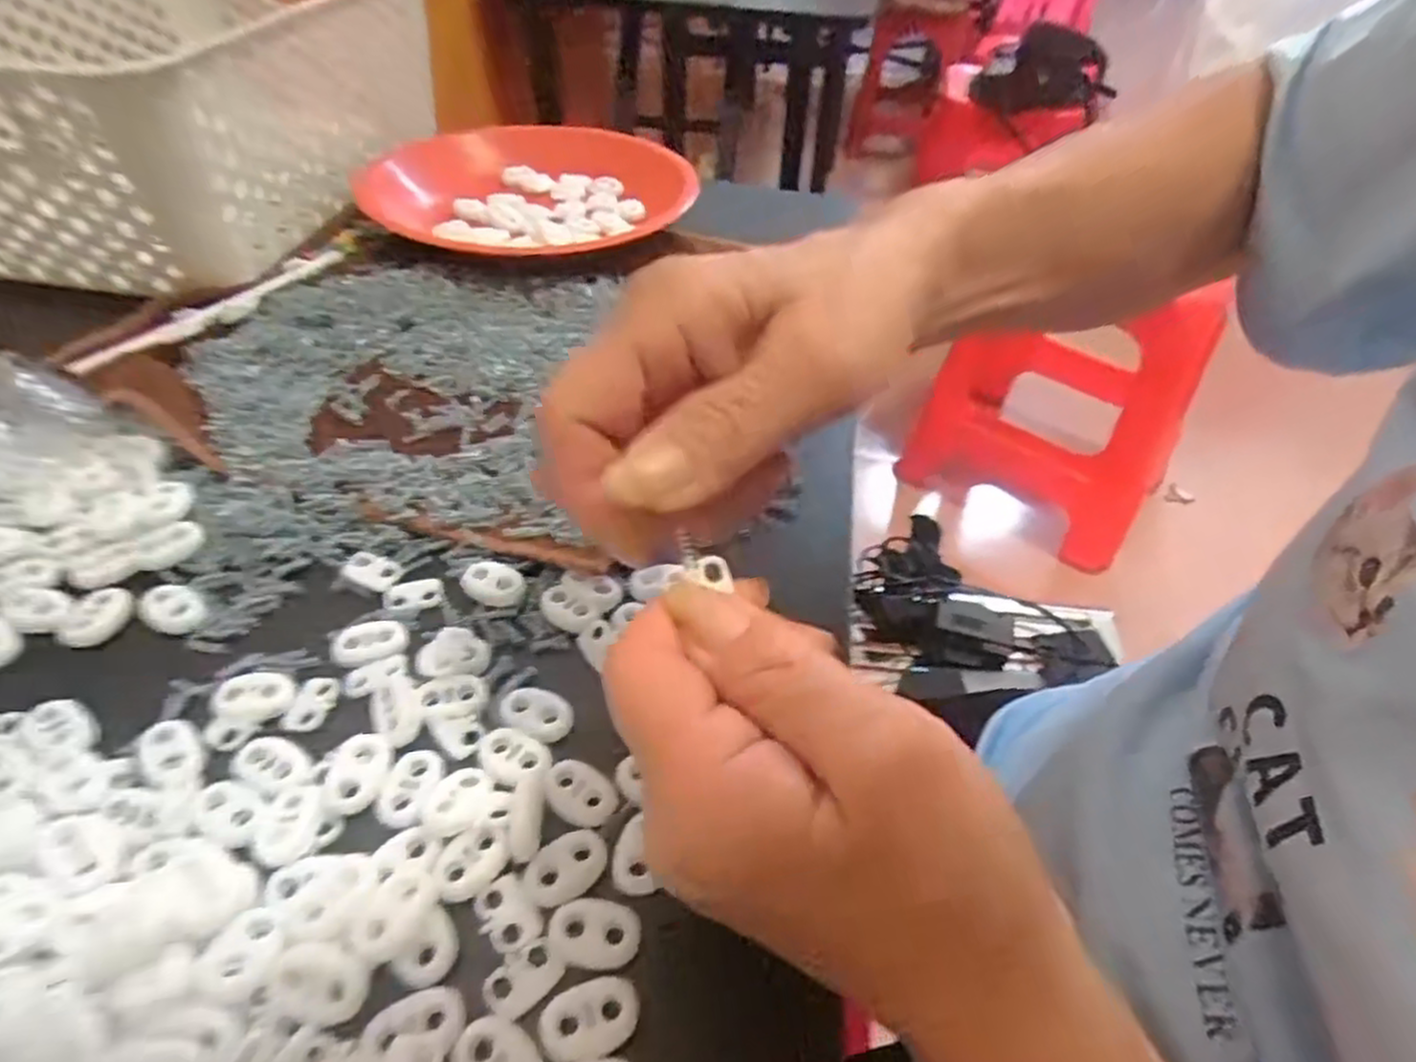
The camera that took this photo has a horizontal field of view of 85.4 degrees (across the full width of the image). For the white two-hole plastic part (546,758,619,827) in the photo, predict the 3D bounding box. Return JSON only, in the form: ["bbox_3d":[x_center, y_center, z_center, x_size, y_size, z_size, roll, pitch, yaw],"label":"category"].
[{"bbox_3d":[-0.036,0.073,0.217,0.023,0.004,0.015,31,51,23],"label":"white two-hole plastic part"}]

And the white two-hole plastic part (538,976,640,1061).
[{"bbox_3d":[-0.028,0.114,0.179,0.023,0.004,0.015,-13,48,-17],"label":"white two-hole plastic part"}]

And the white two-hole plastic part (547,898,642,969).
[{"bbox_3d":[-0.029,0.101,0.193,0.023,0.004,0.015,1,46,-4],"label":"white two-hole plastic part"}]

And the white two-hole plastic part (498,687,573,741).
[{"bbox_3d":[-0.053,0.055,0.236,0.024,0.004,0.015,18,47,12],"label":"white two-hole plastic part"}]

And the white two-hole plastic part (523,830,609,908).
[{"bbox_3d":[-0.038,0.088,0.203,0.023,0.004,0.015,-30,55,-30],"label":"white two-hole plastic part"}]

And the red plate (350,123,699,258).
[{"bbox_3d":[-0.104,-0.212,0.472,0.183,0.020,0.181,3,45,-3],"label":"red plate"}]

